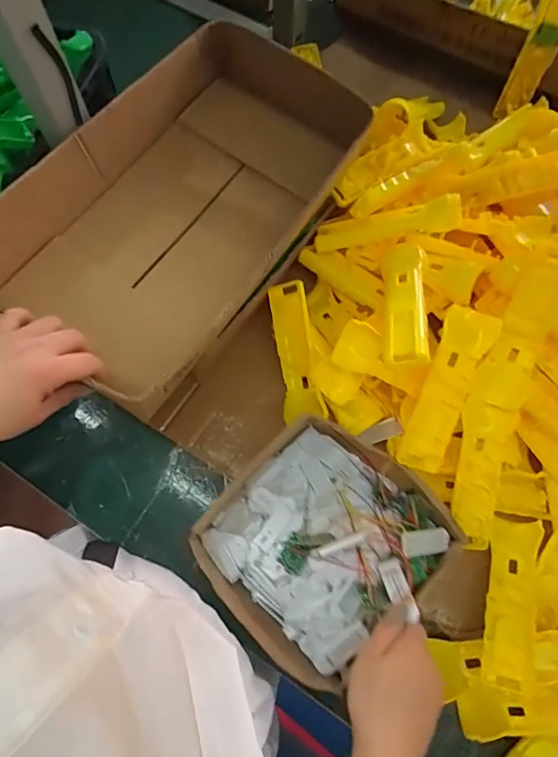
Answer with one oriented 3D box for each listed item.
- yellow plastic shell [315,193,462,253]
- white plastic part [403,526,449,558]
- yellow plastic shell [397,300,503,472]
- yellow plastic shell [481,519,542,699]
[{"bbox_3d":[0.121,-0.173,0.532,0.161,0.020,0.032,-6,68,21],"label":"yellow plastic shell"},{"bbox_3d":[0.142,0.157,0.448,0.051,0.007,0.023,-5,70,-18],"label":"white plastic part"},{"bbox_3d":[0.164,0.013,0.460,0.048,0.013,0.163,21,98,5],"label":"yellow plastic shell"},{"bbox_3d":[0.228,0.213,0.455,0.043,0.025,0.157,22,55,6],"label":"yellow plastic shell"}]

